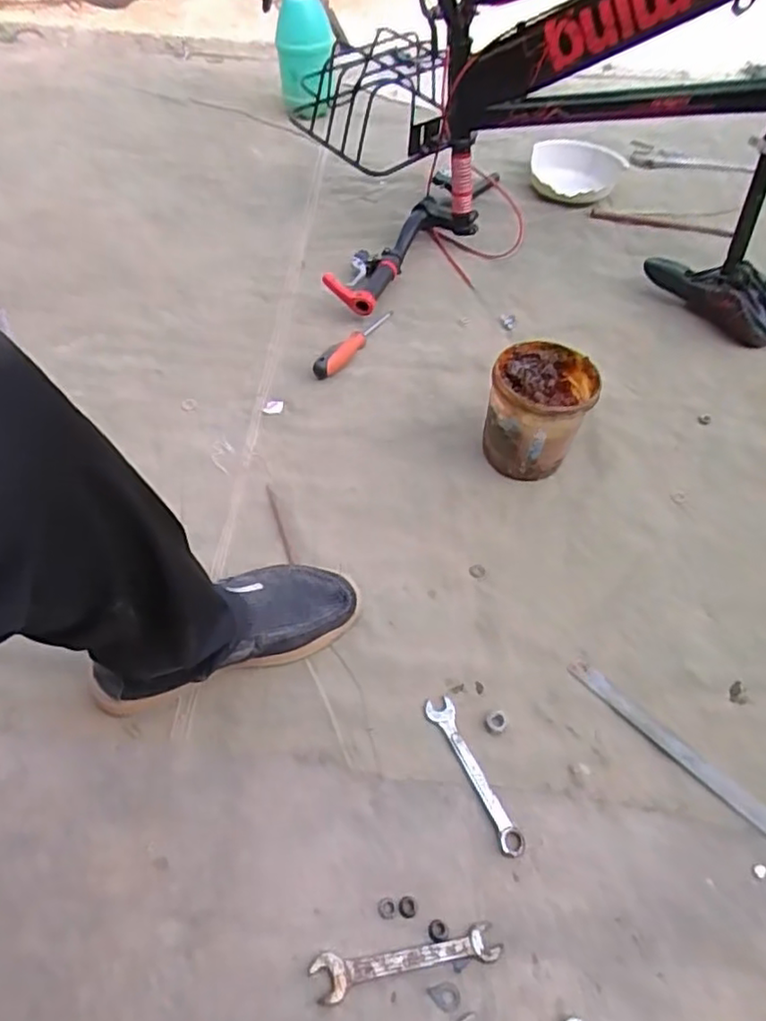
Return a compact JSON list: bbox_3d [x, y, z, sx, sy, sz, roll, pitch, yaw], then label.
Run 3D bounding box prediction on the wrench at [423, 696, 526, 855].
[{"bbox_3d":[0.085,0.247,0.612,0.027,0.007,0.153,-20,56,-14],"label":"wrench"}]

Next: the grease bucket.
[{"bbox_3d":[0.192,-0.115,0.817,0.117,0.143,0.114,0,54,0],"label":"grease bucket"}]

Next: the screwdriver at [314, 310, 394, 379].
[{"bbox_3d":[-0.041,-0.253,0.957,0.031,0.032,0.173,30,59,20],"label":"screwdriver"}]

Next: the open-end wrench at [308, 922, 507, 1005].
[{"bbox_3d":[0.019,0.359,0.517,0.150,0.010,0.030,-8,54,-6],"label":"open-end wrench"}]

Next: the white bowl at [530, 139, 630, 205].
[{"bbox_3d":[0.354,-0.618,1.188,0.164,0.065,0.164,8,54,6],"label":"white bowl"}]

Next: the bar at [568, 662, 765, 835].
[{"bbox_3d":[0.298,0.242,0.626,0.023,0.006,0.270,-38,62,-24],"label":"bar"}]

